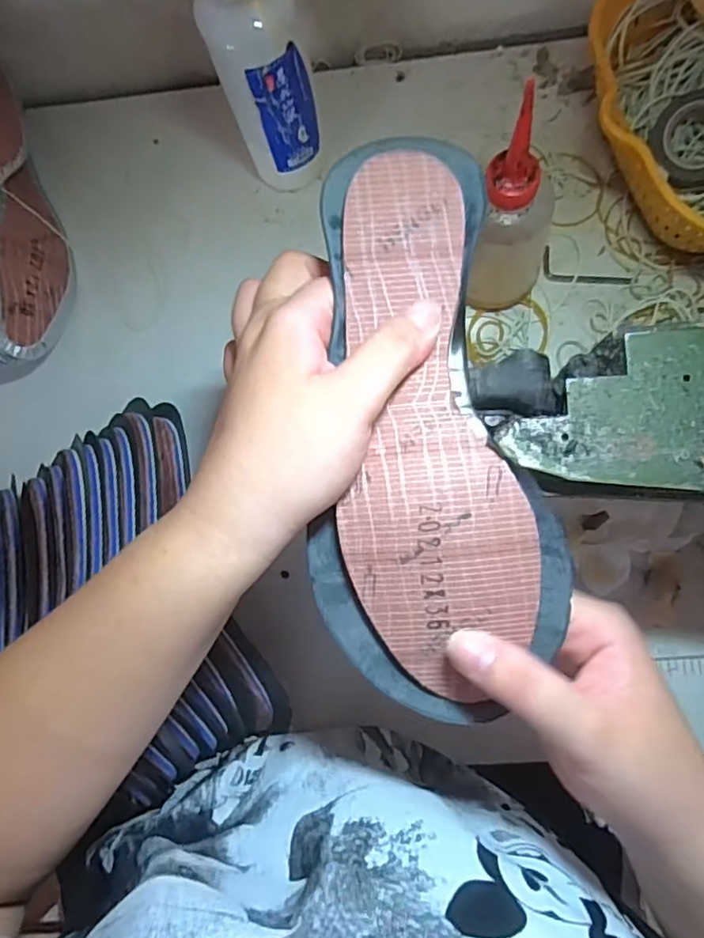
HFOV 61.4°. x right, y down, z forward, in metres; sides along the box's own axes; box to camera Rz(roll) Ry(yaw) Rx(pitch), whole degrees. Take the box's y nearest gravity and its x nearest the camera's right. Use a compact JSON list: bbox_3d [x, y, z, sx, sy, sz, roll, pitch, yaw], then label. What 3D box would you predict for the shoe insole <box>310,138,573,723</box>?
[{"bbox_3d":[0.031,-0.016,0.249,0.097,0.030,0.238,-4,86,4],"label":"shoe insole"}]

